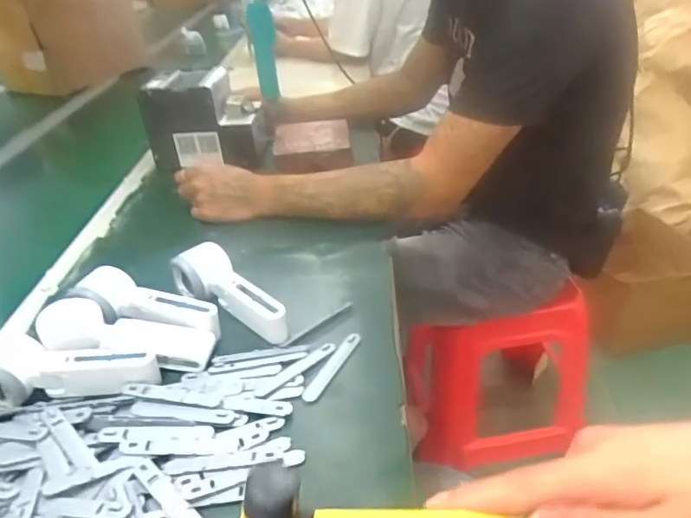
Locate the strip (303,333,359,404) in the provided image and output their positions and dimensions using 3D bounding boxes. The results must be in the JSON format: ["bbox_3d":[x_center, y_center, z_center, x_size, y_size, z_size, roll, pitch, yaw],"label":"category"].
[{"bbox_3d":[-0.012,0.101,0.499,0.014,0.004,0.091,14,39,28],"label":"strip"}]

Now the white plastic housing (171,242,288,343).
[{"bbox_3d":[-0.129,0.037,0.568,0.052,0.054,0.157,-28,40,-29],"label":"white plastic housing"}]

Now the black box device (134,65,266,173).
[{"bbox_3d":[-0.246,-0.252,0.943,0.193,0.144,0.137,-6,34,0],"label":"black box device"}]

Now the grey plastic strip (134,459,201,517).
[{"bbox_3d":[-0.129,0.182,0.391,0.093,0.004,0.015,31,49,29],"label":"grey plastic strip"}]

